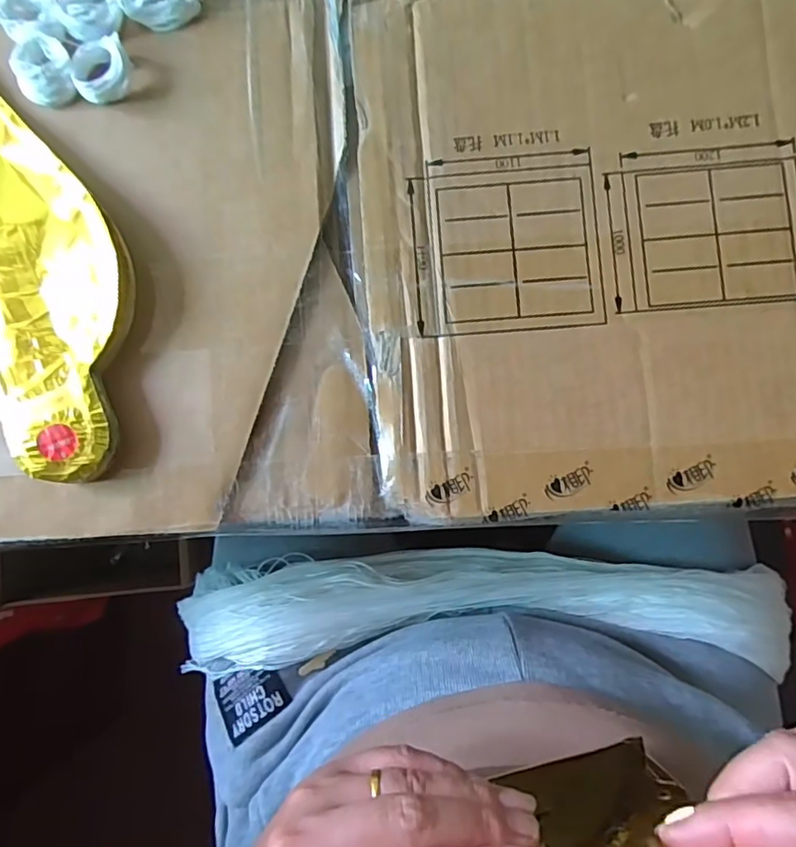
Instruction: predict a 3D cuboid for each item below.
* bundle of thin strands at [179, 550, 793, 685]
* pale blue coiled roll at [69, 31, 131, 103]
[{"bbox_3d":[0.069,0.135,0.400,0.439,0.075,0.078,0,84,2],"label":"bundle of thin strands"},{"bbox_3d":[-0.138,-0.165,0.267,0.027,0.014,0.024,-24,83,0],"label":"pale blue coiled roll"}]

